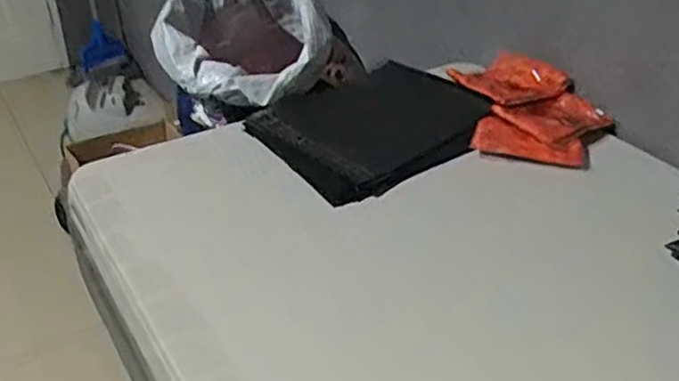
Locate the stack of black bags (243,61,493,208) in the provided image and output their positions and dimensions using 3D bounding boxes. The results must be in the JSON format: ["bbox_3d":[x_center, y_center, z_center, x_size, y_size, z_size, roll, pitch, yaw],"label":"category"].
[{"bbox_3d":[0.038,-0.085,0.847,0.264,0.046,0.222,-23,39,-30],"label":"stack of black bags"}]

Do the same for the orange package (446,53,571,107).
[{"bbox_3d":[0.222,-0.151,0.903,0.115,0.027,0.127,-19,38,-26],"label":"orange package"}]

